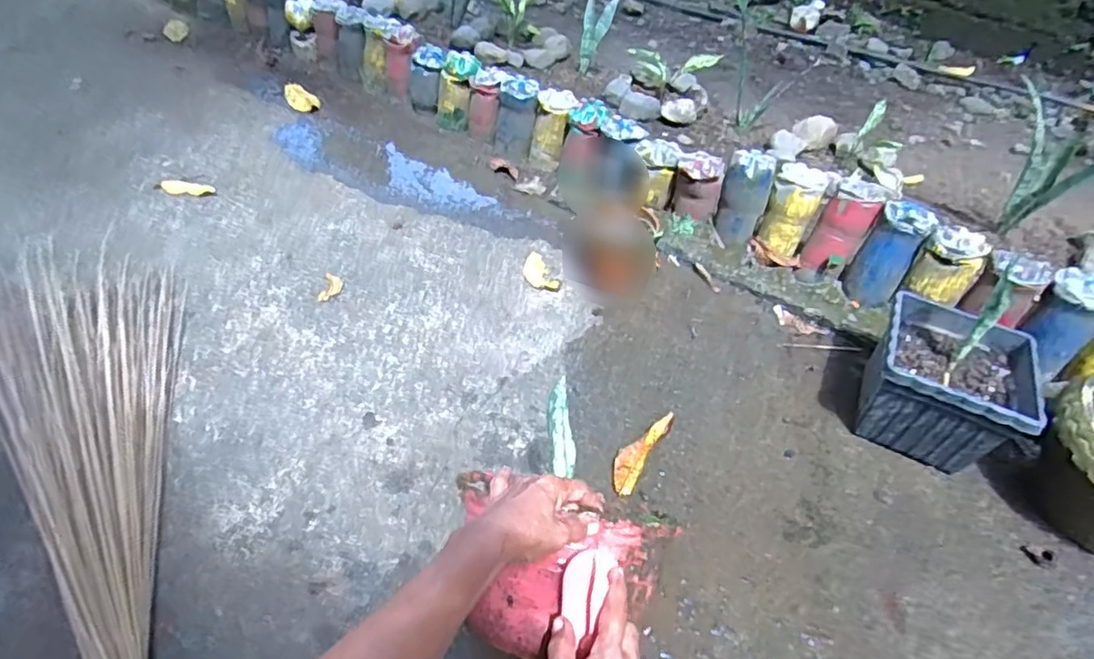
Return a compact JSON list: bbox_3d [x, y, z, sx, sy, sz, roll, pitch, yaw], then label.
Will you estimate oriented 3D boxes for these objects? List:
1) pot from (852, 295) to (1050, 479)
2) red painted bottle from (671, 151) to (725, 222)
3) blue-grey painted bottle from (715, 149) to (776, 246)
[{"bbox_3d":[0.595,0.086,0.914,0.202,0.167,0.208,25,50,16],"label":"pot"},{"bbox_3d":[0.309,-0.293,1.219,0.088,0.123,0.075,6,47,-1],"label":"red painted bottle"},{"bbox_3d":[0.395,-0.261,1.185,0.090,0.154,0.099,9,47,1],"label":"blue-grey painted bottle"}]

